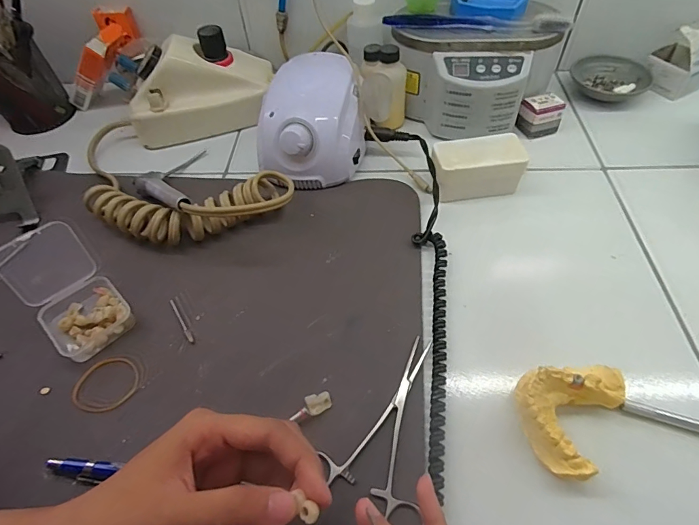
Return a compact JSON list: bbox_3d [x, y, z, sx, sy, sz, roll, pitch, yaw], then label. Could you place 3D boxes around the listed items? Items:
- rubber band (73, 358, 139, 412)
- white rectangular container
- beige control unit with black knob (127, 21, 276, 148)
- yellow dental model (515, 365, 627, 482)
[{"bbox_3d":[-0.180,0.089,0.308,0.044,0.004,0.044,-2,52,2],"label":"rubber band"},{"bbox_3d":[0.124,-0.092,0.407,0.082,0.039,0.046,-7,52,-2],"label":"white rectangular container"},{"bbox_3d":[-0.172,-0.202,0.484,0.167,0.089,0.072,-18,53,-10],"label":"beige control unit with black knob"},{"bbox_3d":[0.139,0.096,0.274,0.056,0.030,0.074,31,60,24],"label":"yellow dental model"}]

